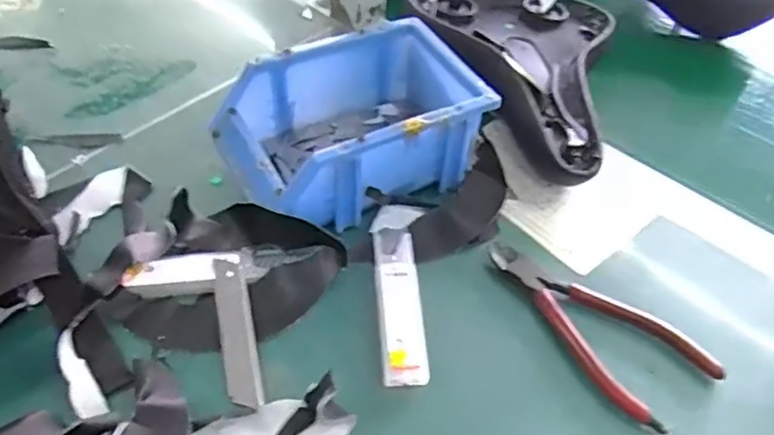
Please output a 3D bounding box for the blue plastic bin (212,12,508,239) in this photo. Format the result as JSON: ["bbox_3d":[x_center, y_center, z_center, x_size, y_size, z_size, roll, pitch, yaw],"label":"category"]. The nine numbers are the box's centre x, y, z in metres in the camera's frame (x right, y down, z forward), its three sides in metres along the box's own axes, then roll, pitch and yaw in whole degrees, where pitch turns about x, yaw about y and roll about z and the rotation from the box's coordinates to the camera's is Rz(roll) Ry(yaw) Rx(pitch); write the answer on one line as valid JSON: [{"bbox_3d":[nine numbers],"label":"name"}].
[{"bbox_3d":[-0.027,-0.066,0.473,0.173,0.075,0.117,-21,53,-21],"label":"blue plastic bin"}]

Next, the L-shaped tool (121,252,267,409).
[{"bbox_3d":[-0.098,0.055,0.395,0.117,0.012,0.068,36,55,25],"label":"L-shaped tool"}]

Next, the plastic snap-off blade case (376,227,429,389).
[{"bbox_3d":[0.007,0.051,0.406,0.027,0.011,0.110,-1,48,-6],"label":"plastic snap-off blade case"}]

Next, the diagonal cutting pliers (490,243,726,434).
[{"bbox_3d":[0.132,0.063,0.412,0.076,0.012,0.149,-27,55,-25],"label":"diagonal cutting pliers"}]

